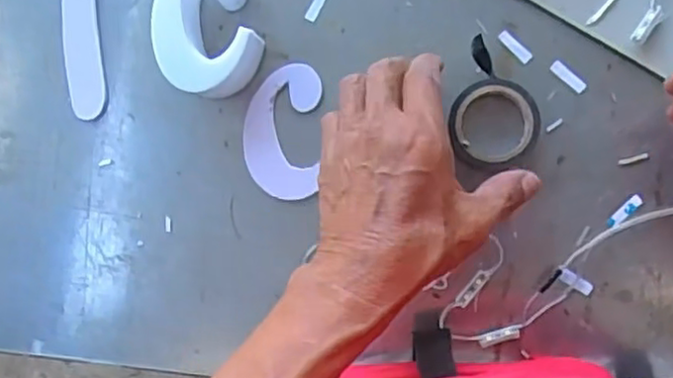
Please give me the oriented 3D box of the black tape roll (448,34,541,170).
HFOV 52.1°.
[{"bbox_3d":[0.105,-0.051,0.443,0.056,0.019,0.079,17,92,8],"label":"black tape roll"}]

